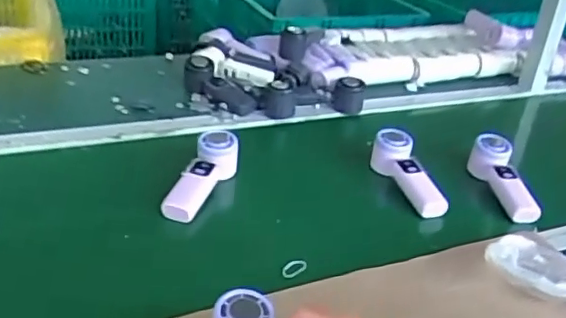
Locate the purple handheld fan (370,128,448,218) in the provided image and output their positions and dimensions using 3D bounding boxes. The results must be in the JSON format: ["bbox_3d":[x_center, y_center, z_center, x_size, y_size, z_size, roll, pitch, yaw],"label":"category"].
[{"bbox_3d":[0.190,0.027,0.904,0.057,0.056,0.171,-8,47,-23],"label":"purple handheld fan"}]

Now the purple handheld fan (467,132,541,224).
[{"bbox_3d":[0.333,0.022,0.914,0.062,0.053,0.177,3,30,-6],"label":"purple handheld fan"}]

